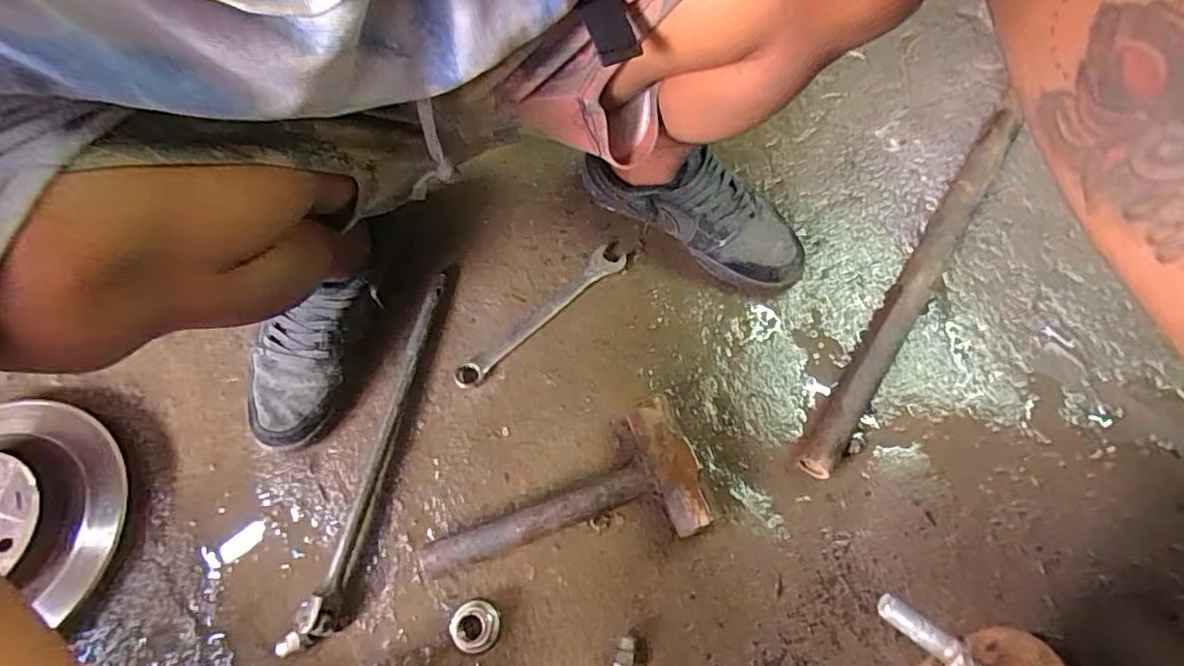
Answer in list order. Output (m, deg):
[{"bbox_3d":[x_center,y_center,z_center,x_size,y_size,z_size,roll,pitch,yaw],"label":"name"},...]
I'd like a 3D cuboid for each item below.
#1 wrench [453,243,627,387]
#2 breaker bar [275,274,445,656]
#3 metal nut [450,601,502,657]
[{"bbox_3d":[-0.056,-0.021,0.637,0.224,0.008,0.033,-39,72,-16],"label":"wrench"},{"bbox_3d":[-0.199,0.109,0.571,0.040,0.027,0.370,14,67,6],"label":"breaker bar"},{"bbox_3d":[-0.103,0.257,0.517,0.043,0.017,0.042,0,66,0],"label":"metal nut"}]

